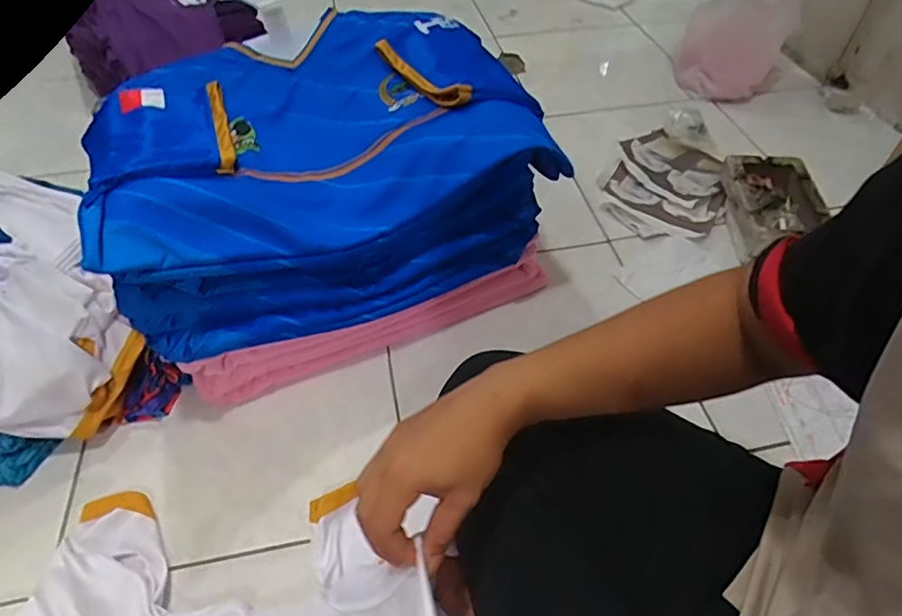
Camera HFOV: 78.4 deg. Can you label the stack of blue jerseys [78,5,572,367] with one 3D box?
[{"bbox_3d":[-0.169,-0.188,0.759,0.544,0.212,0.367,-22,52,-16],"label":"stack of blue jerseys"}]

